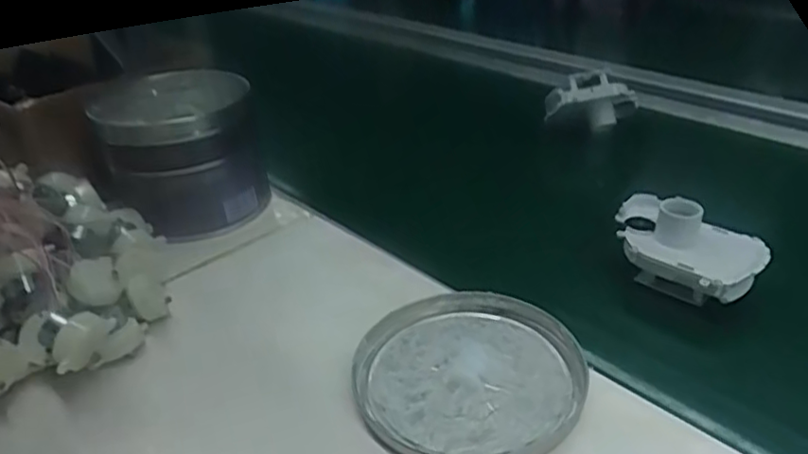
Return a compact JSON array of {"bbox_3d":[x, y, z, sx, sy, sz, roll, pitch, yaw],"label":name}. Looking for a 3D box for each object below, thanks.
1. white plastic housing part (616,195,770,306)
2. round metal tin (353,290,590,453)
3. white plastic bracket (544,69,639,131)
[{"bbox_3d":[0.193,0.012,0.447,0.068,0.055,0.101,-25,37,-33],"label":"white plastic housing part"},{"bbox_3d":[0.038,0.083,0.374,0.128,0.013,0.126,-2,30,1],"label":"round metal tin"},{"bbox_3d":[0.201,-0.131,0.690,0.096,0.062,0.030,-1,30,3],"label":"white plastic bracket"}]

